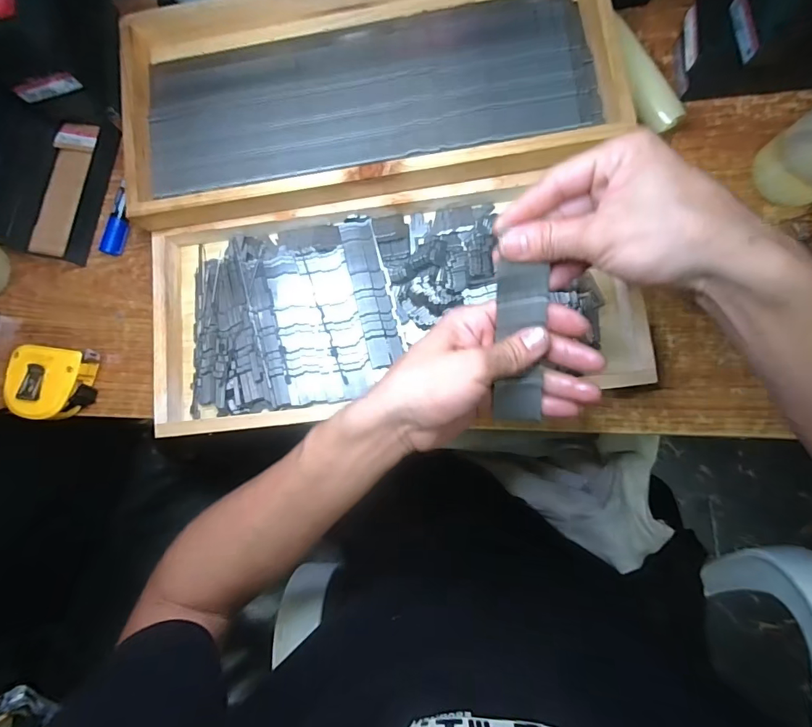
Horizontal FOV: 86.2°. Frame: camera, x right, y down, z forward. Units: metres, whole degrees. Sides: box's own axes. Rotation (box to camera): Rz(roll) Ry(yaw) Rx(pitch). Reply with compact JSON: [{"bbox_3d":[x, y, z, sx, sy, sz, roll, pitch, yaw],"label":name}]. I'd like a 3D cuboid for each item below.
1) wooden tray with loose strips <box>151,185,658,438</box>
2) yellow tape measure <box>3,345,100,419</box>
[{"bbox_3d":[-0.019,-0.053,0.391,0.414,0.027,0.187,-7,82,4],"label":"wooden tray with loose strips"},{"bbox_3d":[-0.331,0.019,0.409,0.066,0.035,0.064,1,83,5],"label":"yellow tape measure"}]

